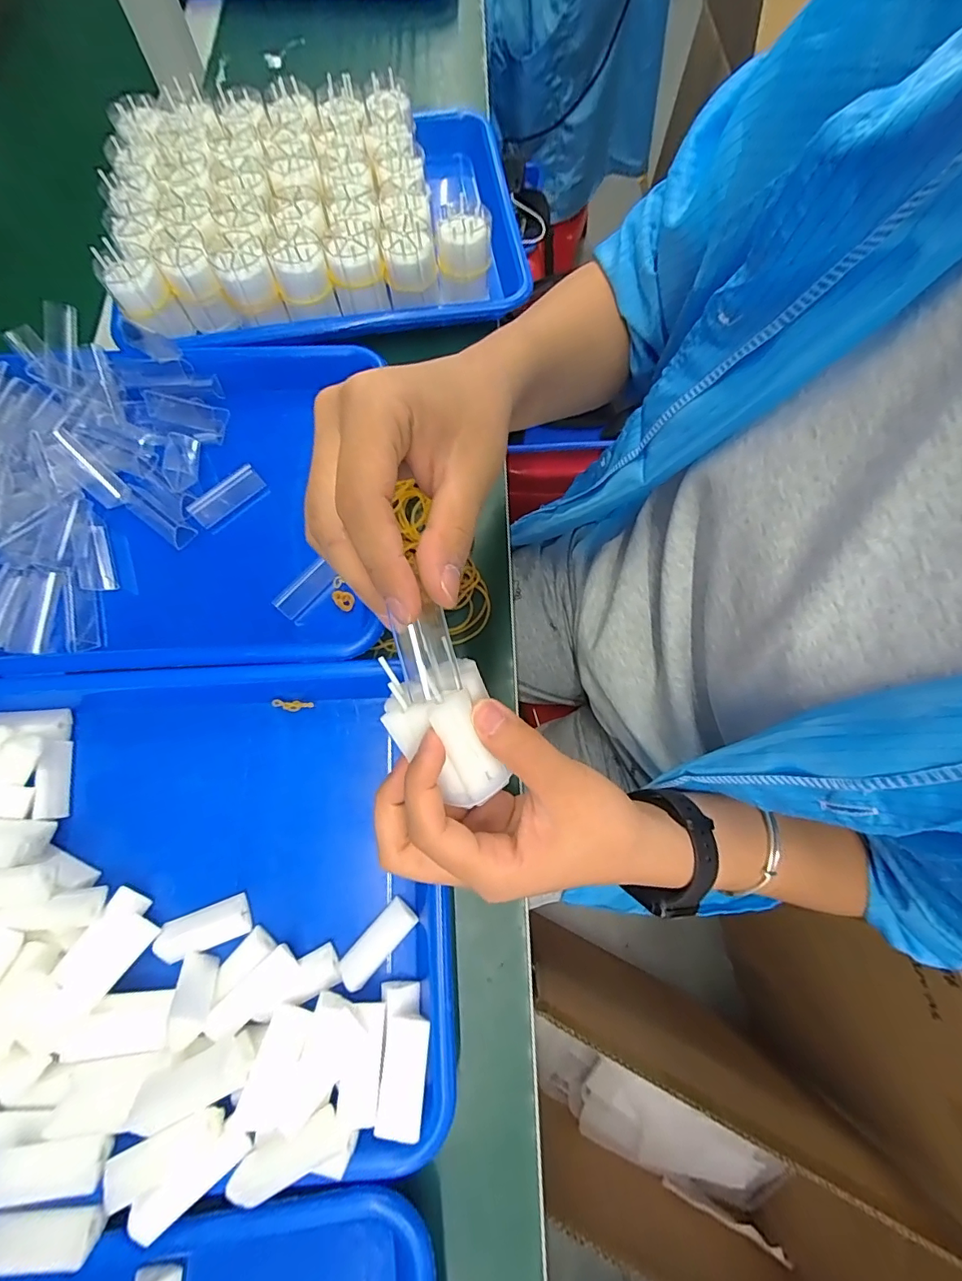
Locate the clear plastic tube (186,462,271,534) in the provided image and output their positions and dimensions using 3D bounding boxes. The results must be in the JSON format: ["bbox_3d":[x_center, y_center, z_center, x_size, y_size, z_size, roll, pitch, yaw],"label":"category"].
[{"bbox_3d":[-0.181,-0.102,0.354,0.053,0.019,0.017,-43,77,-13],"label":"clear plastic tube"}]

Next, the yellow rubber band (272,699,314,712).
[{"bbox_3d":[-0.120,0.042,0.312,0.025,0.005,0.007,4,72,1],"label":"yellow rubber band"}]

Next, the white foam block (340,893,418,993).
[{"bbox_3d":[-0.057,0.166,0.269,0.017,0.011,0.046,43,77,12],"label":"white foam block"}]

